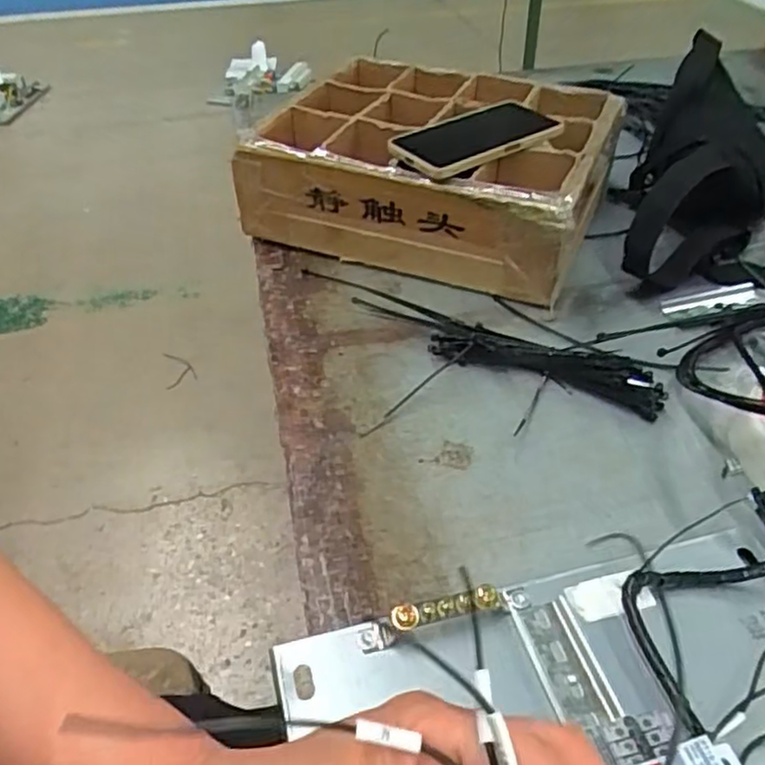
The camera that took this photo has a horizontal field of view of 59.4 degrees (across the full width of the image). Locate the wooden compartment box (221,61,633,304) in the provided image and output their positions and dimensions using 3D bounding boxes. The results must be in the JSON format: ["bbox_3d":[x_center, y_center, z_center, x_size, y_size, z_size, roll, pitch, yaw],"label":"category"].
[{"bbox_3d":[0.061,-0.240,0.745,0.344,0.115,0.290,15,45,17],"label":"wooden compartment box"}]

